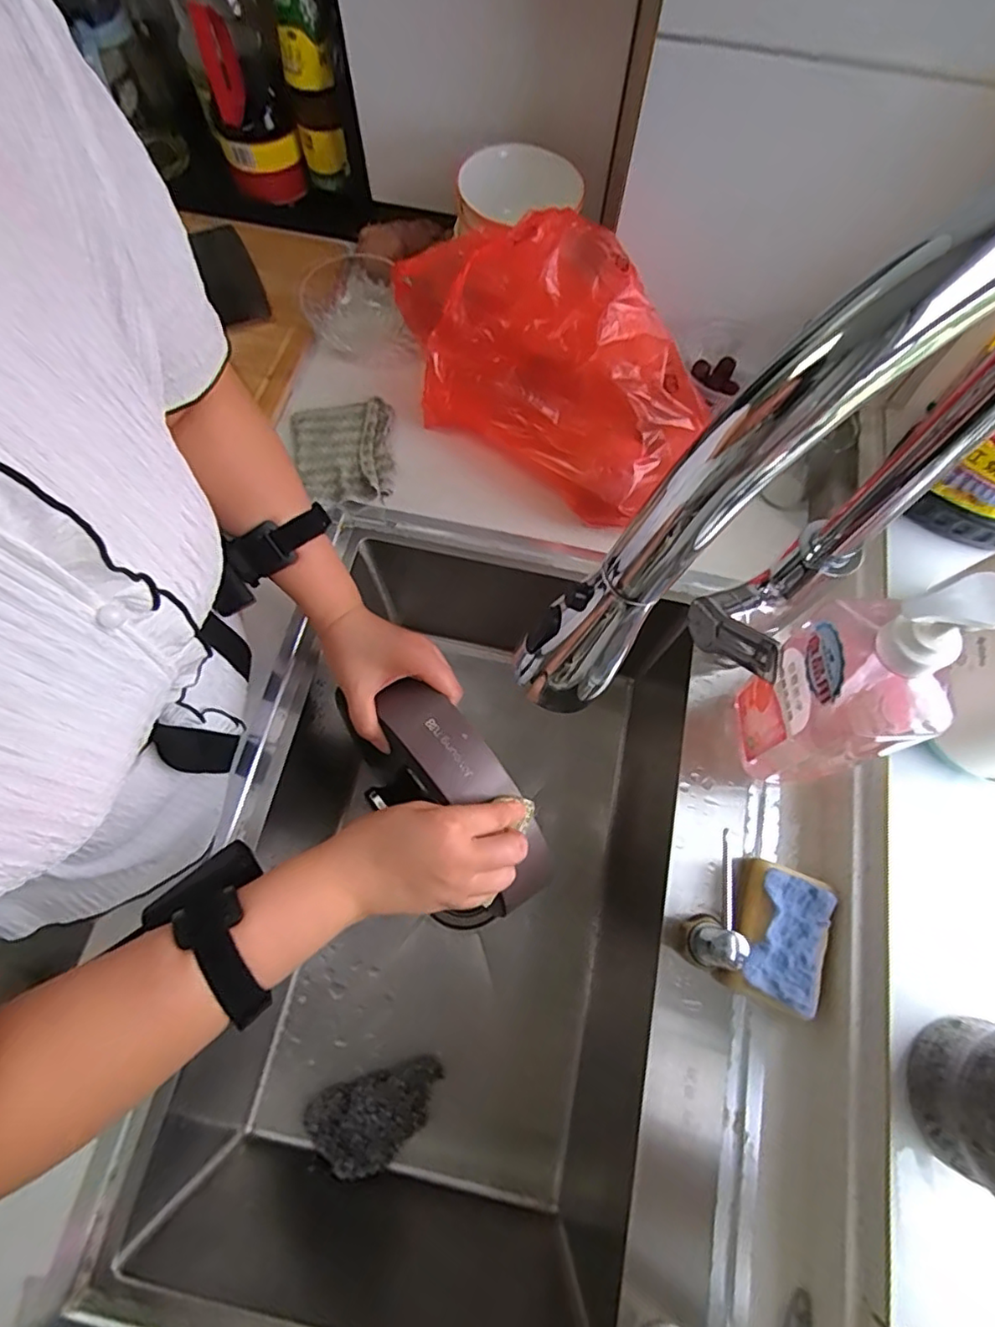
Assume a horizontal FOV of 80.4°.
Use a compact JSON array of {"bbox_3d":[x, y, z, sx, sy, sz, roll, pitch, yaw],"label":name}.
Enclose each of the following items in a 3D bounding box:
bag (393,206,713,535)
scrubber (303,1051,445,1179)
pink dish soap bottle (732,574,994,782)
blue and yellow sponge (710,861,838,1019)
[{"bbox_3d":[0.041,-0.283,0.577,0.342,0.182,0.149,35,74,11],"label":"bag"},{"bbox_3d":[-0.125,0.468,0.604,0.139,0.038,0.076,-13,71,-5],"label":"scrubber"},{"bbox_3d":[0.237,0.019,0.411,0.071,0.276,0.096,-12,71,-5],"label":"pink dish soap bottle"},{"bbox_3d":[0.221,0.216,0.471,0.066,0.044,0.101,22,72,7],"label":"blue and yellow sponge"}]

